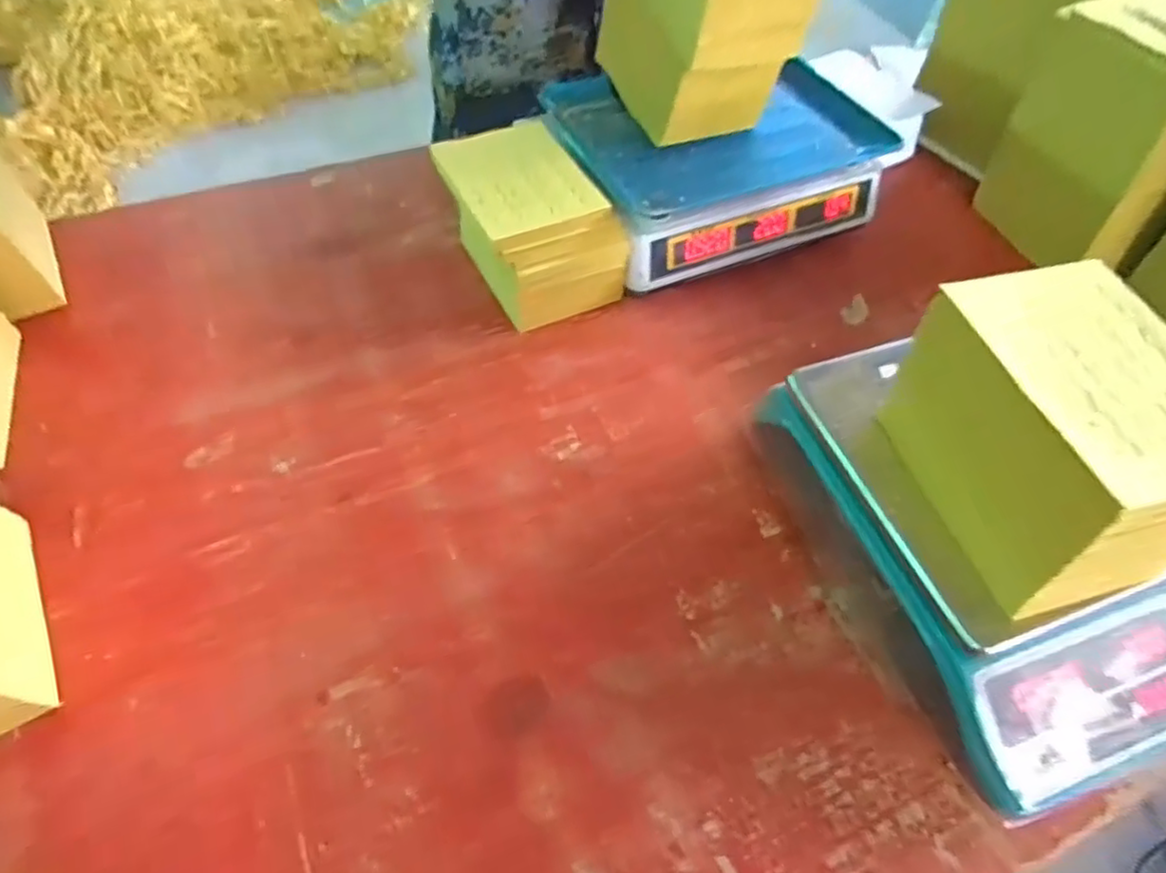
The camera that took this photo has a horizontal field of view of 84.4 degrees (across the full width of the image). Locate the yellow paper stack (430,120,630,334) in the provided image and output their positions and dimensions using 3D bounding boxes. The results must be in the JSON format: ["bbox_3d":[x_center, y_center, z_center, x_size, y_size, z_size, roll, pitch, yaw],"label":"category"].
[{"bbox_3d":[-0.057,-0.215,0.650,0.129,0.111,0.191,-24,61,-17],"label":"yellow paper stack"}]

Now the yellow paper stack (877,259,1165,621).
[{"bbox_3d":[0.295,-0.001,0.394,0.119,0.108,0.184,-13,58,-12],"label":"yellow paper stack"}]

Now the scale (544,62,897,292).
[{"bbox_3d":[0.148,-0.310,0.737,0.339,0.101,0.278,-19,59,-16],"label":"scale"}]

